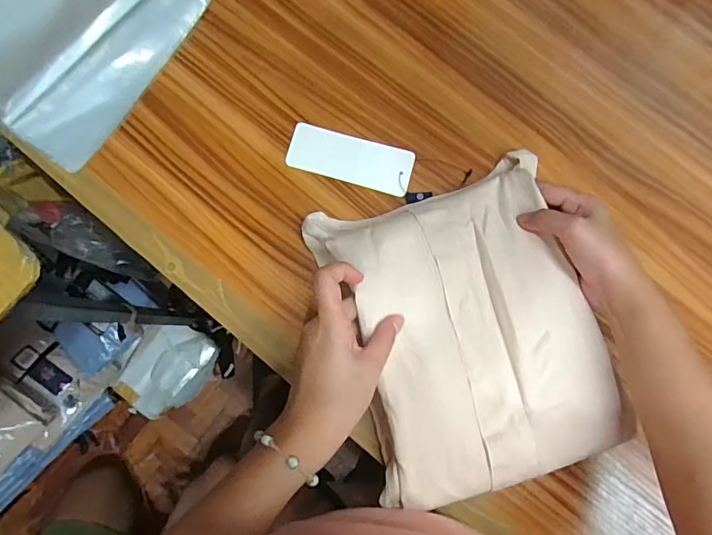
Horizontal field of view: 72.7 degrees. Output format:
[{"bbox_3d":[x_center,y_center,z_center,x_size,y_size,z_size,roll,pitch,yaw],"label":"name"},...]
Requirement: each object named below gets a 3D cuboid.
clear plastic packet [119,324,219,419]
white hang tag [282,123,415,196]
[{"bbox_3d":[-0.469,0.251,1.217,0.232,0.050,0.177,-39,101,-5],"label":"clear plastic packet"},{"bbox_3d":[-0.004,-0.105,0.467,0.118,0.005,0.047,15,81,1],"label":"white hang tag"}]

